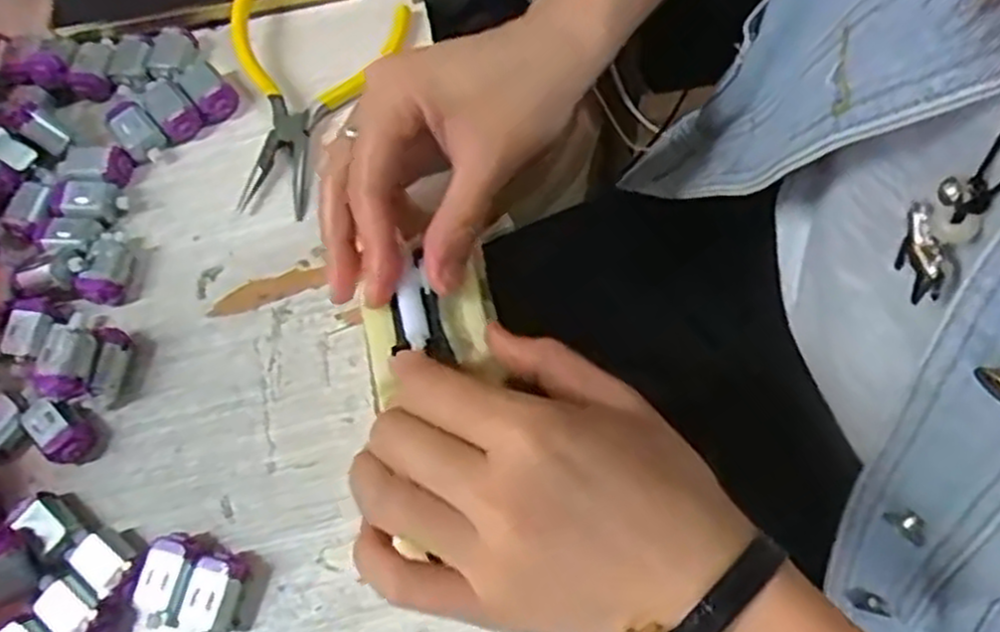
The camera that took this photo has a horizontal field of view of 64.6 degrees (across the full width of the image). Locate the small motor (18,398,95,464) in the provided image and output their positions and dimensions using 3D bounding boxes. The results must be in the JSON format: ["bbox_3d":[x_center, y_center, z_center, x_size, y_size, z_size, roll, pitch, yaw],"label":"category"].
[{"bbox_3d":[-0.183,0.047,0.328,0.018,0.012,0.029,-43,70,-11],"label":"small motor"}]

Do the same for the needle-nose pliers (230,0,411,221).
[{"bbox_3d":[-0.098,-0.105,0.377,0.086,0.020,0.114,8,69,10],"label":"needle-nose pliers"}]

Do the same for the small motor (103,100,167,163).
[{"bbox_3d":[-0.175,-0.089,0.380,0.019,0.013,0.028,-44,70,-11],"label":"small motor"}]

